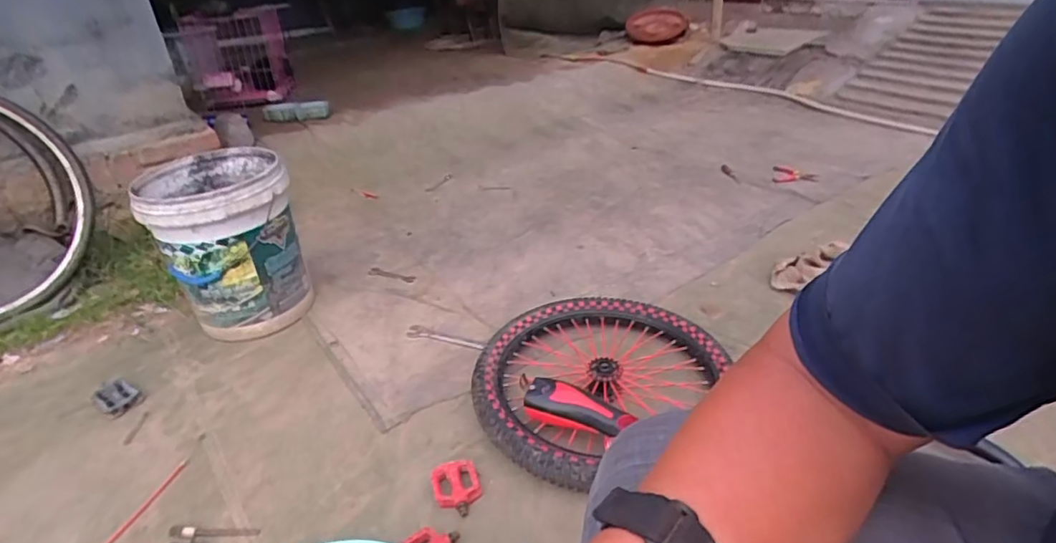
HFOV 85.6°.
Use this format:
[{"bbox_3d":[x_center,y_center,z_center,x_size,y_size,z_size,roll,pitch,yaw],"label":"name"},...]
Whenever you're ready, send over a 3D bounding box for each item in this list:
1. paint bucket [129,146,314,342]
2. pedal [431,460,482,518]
[{"bbox_3d":[-0.715,-0.057,1.386,0.289,0.392,0.309,-15,32,-23],"label":"paint bucket"},{"bbox_3d":[-0.118,0.362,0.959,0.078,0.029,0.103,-16,32,-23],"label":"pedal"}]

